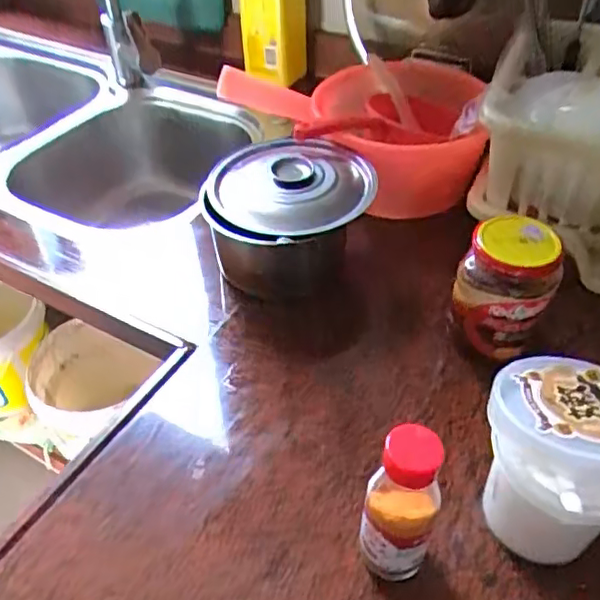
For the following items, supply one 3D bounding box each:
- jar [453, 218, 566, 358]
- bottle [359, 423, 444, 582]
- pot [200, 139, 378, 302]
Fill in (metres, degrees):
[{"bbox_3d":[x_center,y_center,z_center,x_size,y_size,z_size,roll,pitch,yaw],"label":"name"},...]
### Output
[{"bbox_3d":[0.173,-0.014,0.502,0.072,0.097,0.066,-1,44,1],"label":"jar"},{"bbox_3d":[0.062,0.132,0.375,0.043,0.140,0.034,16,46,17],"label":"bottle"},{"bbox_3d":[-0.007,-0.085,0.617,0.154,0.112,0.153,-1,44,1],"label":"pot"}]

